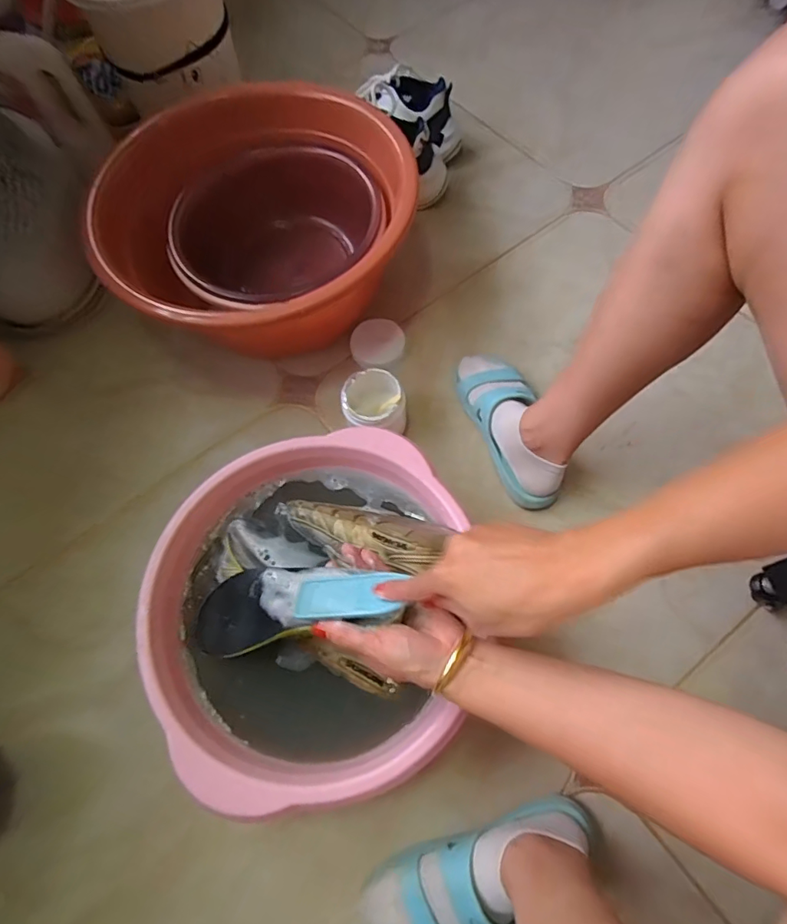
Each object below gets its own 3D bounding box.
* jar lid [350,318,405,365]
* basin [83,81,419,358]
[{"bbox_3d":[-0.025,-0.189,0.792,0.080,0.011,0.077,1,76,-6],"label":"jar lid"},{"bbox_3d":[-0.221,-0.357,0.795,0.417,0.181,0.430,-1,67,2],"label":"basin"}]

